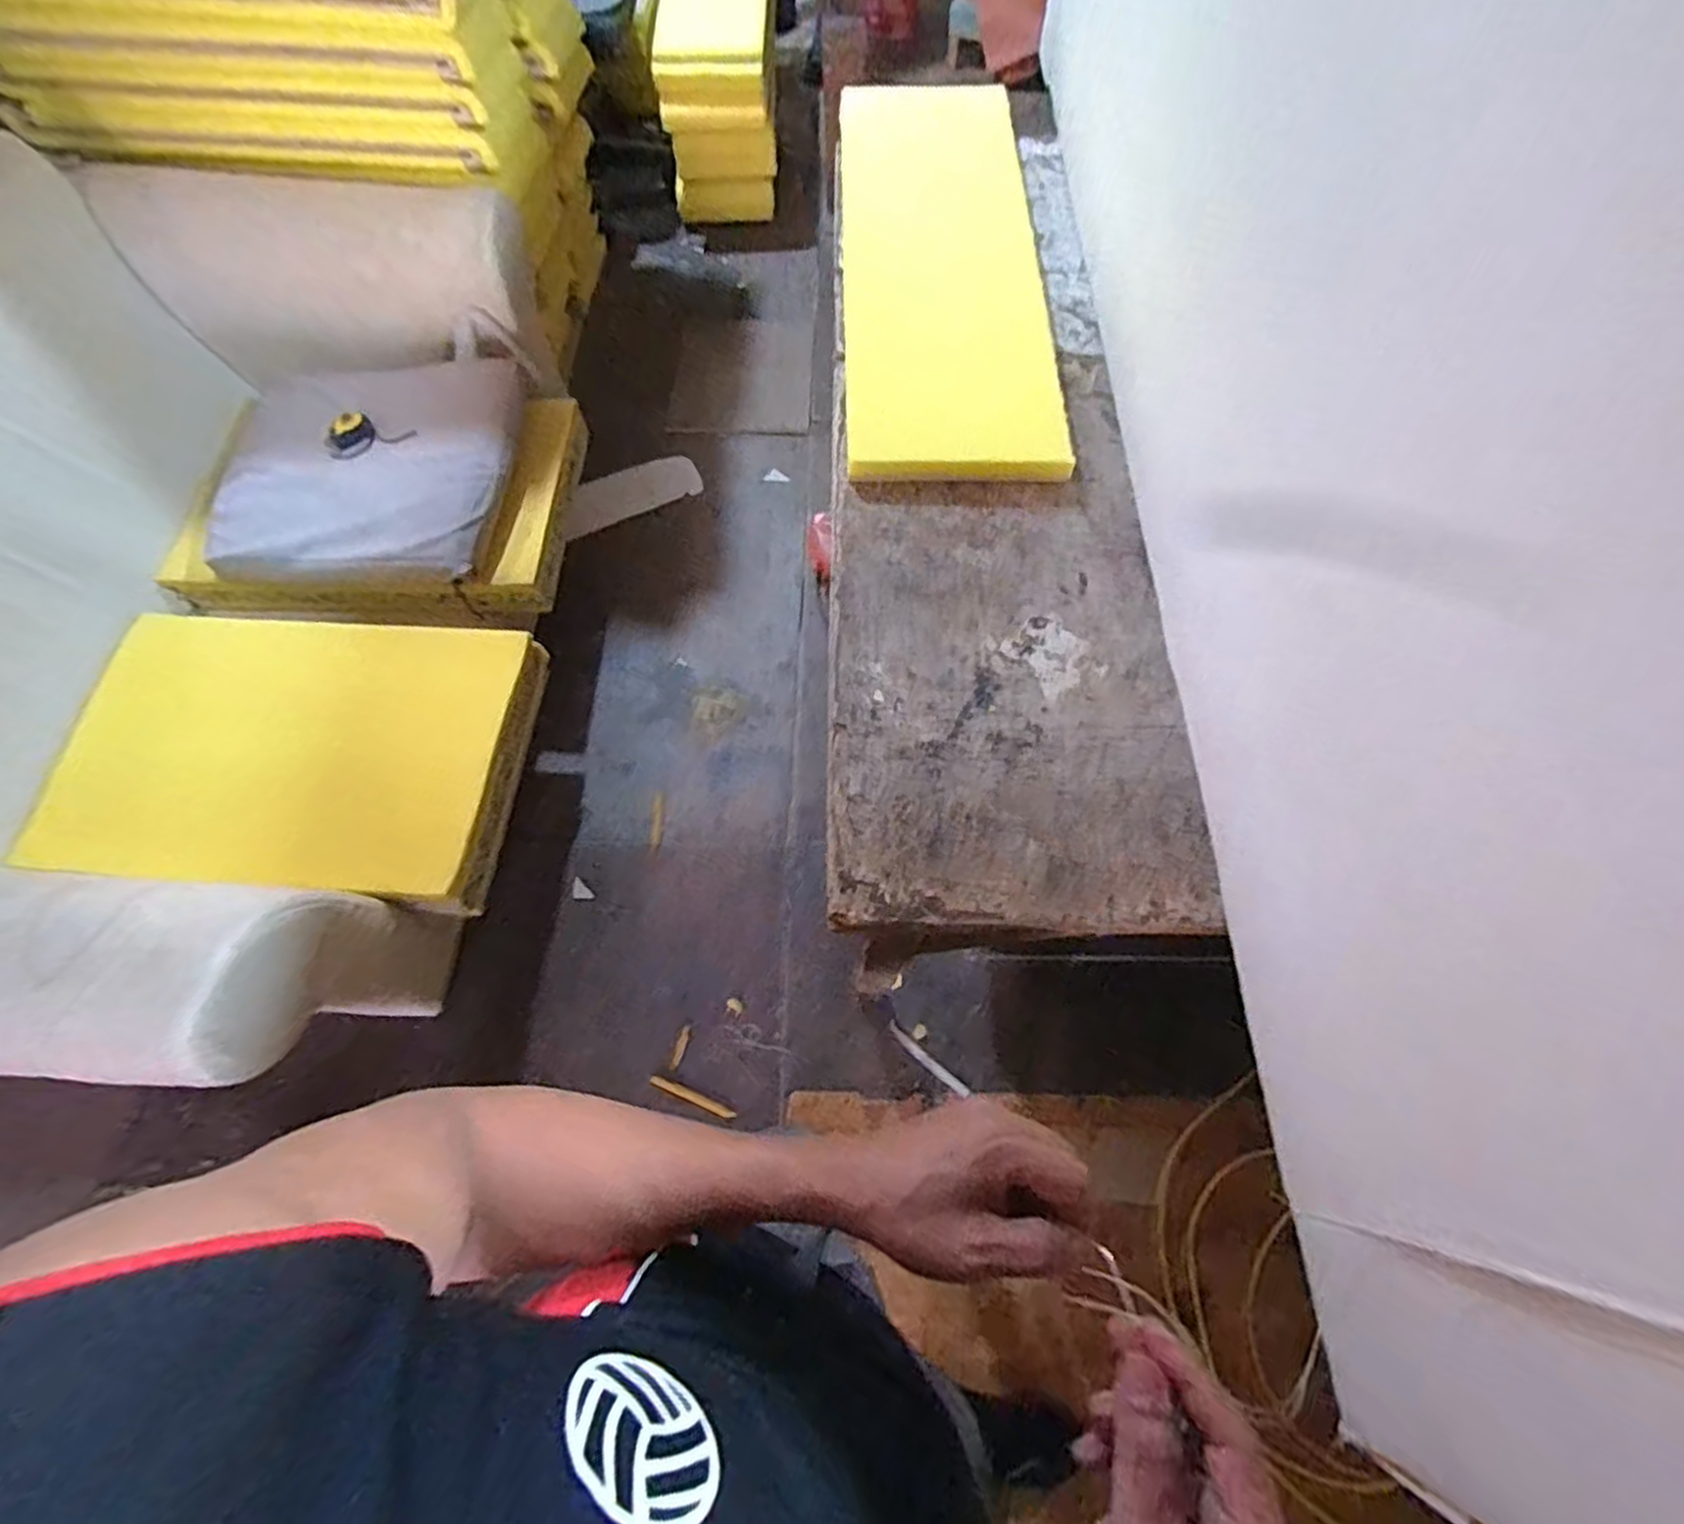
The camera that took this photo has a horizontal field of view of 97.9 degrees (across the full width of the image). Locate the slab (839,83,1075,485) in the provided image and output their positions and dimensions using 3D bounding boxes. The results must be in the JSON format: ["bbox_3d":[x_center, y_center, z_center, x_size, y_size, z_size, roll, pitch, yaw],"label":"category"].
[{"bbox_3d":[0.150,-0.784,1.130,0.289,0.028,0.889,-1,66,0],"label":"slab"}]

